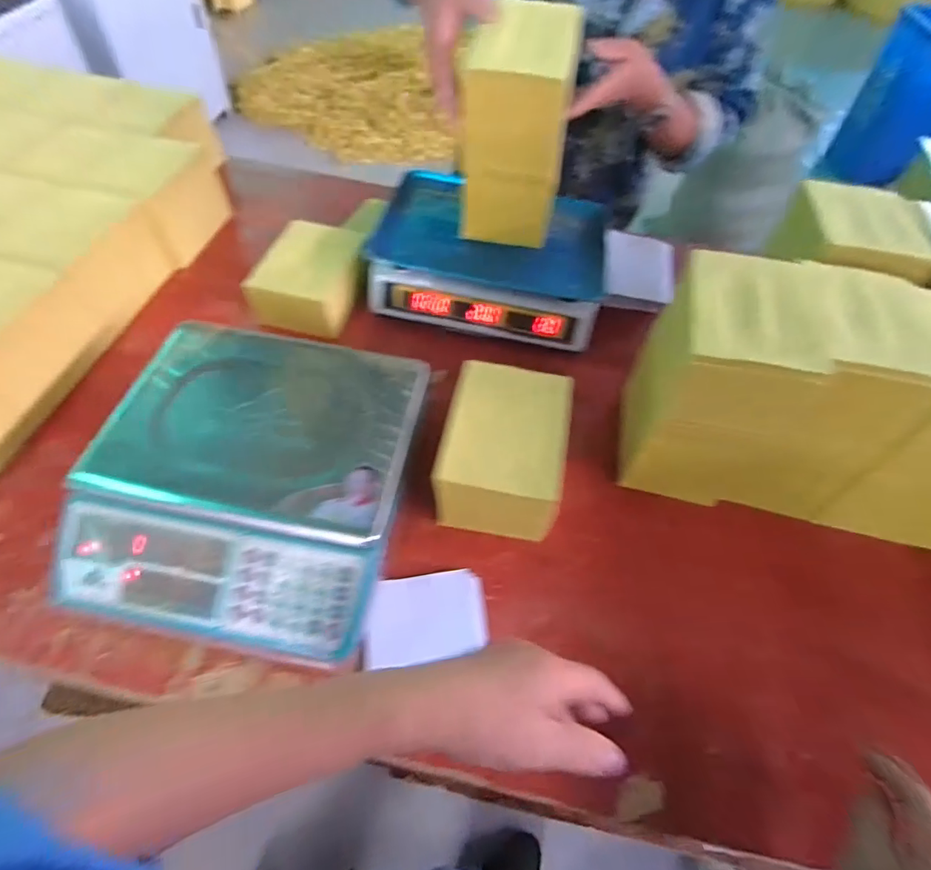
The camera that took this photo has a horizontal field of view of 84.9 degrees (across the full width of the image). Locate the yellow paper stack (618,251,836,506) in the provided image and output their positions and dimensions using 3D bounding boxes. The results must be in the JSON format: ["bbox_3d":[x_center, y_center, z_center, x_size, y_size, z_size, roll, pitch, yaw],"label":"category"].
[{"bbox_3d":[0.275,-0.055,0.573,0.136,0.233,0.145,7,56,-1],"label":"yellow paper stack"}]

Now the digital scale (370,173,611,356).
[{"bbox_3d":[0.046,-0.260,0.759,0.338,0.100,0.235,12,56,3],"label":"digital scale"}]

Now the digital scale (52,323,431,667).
[{"bbox_3d":[-0.211,0.034,0.525,0.292,0.091,0.317,11,56,3],"label":"digital scale"}]

